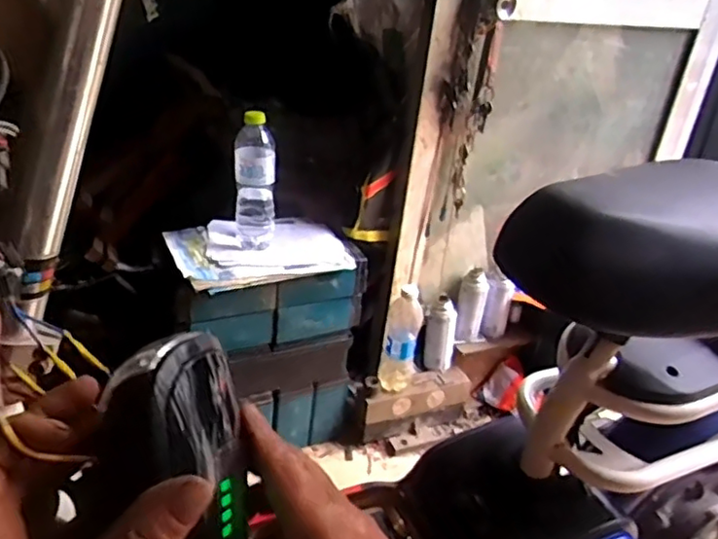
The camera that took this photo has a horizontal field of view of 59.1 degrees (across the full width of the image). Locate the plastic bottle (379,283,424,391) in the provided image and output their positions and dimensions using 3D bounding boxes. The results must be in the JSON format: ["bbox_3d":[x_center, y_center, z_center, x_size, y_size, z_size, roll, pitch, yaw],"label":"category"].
[{"bbox_3d":[0.085,0.138,1.250,0.066,0.205,0.066,8,28,2],"label":"plastic bottle"}]

